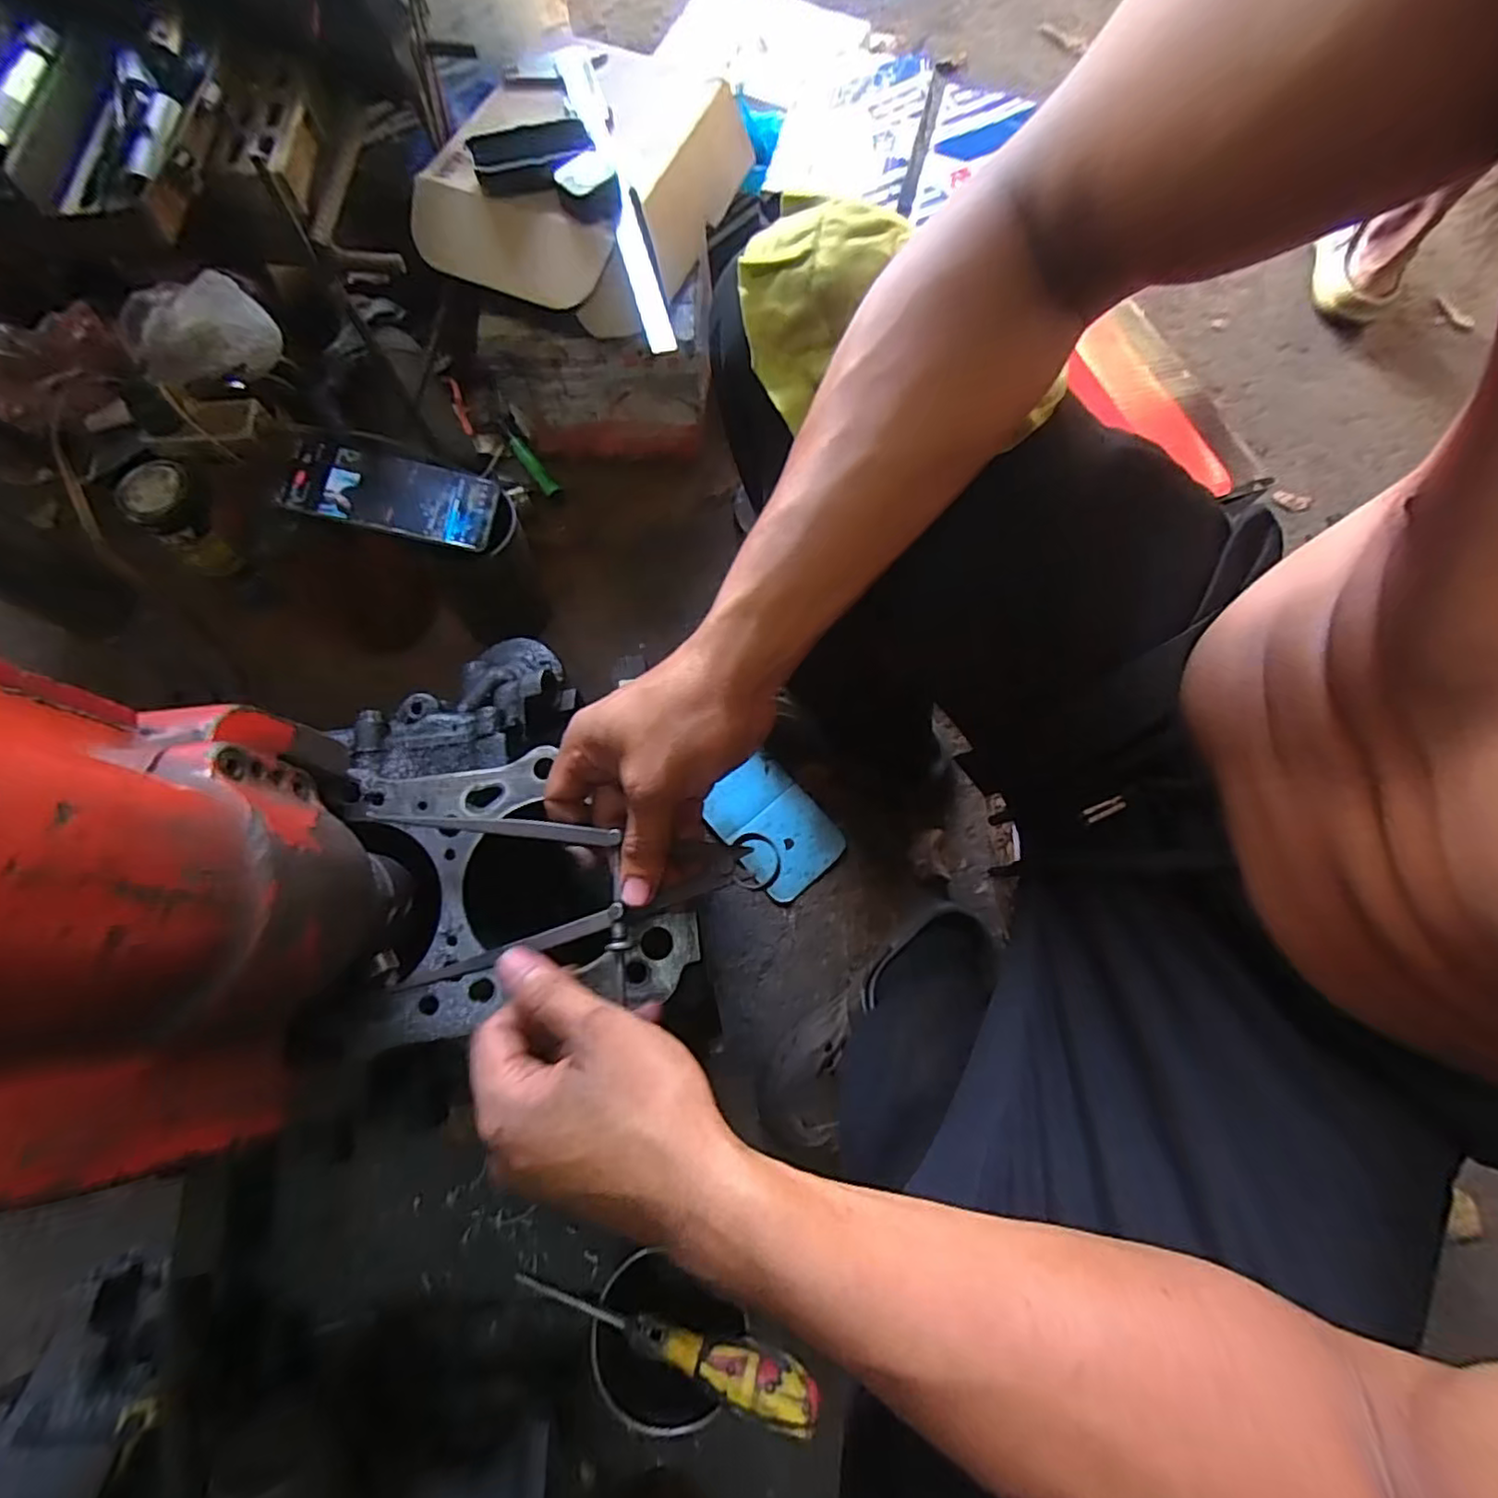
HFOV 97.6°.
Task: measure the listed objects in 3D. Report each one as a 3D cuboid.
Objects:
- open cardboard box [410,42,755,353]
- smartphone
[{"bbox_3d":[-0.153,-0.555,0.629,0.234,0.090,0.311,16,74,3],"label":"open cardboard box"},{"bbox_3d":[-0.307,-0.221,0.566,0.160,0.011,0.078,8,73,-15],"label":"smartphone"}]

